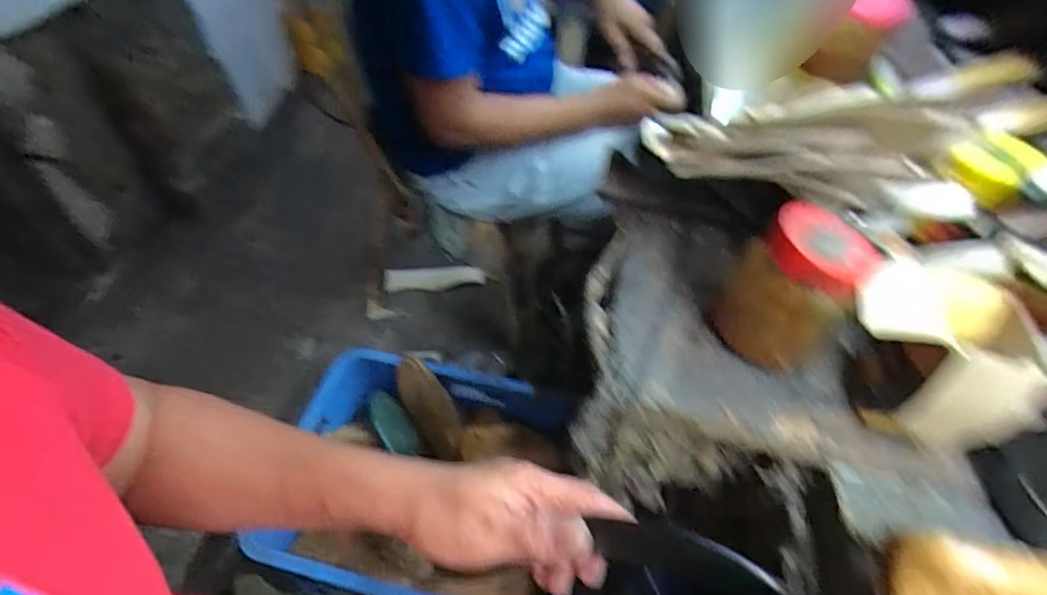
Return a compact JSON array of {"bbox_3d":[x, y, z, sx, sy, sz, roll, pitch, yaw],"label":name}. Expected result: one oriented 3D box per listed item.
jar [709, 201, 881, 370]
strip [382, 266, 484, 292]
[{"bbox_3d":[0.204,-0.008,0.392,0.080,0.111,0.086,1,49,-2],"label":"jar"},{"bbox_3d":[-0.250,-0.049,1.420,0.277,0.026,0.083,1,59,8],"label":"strip"}]

